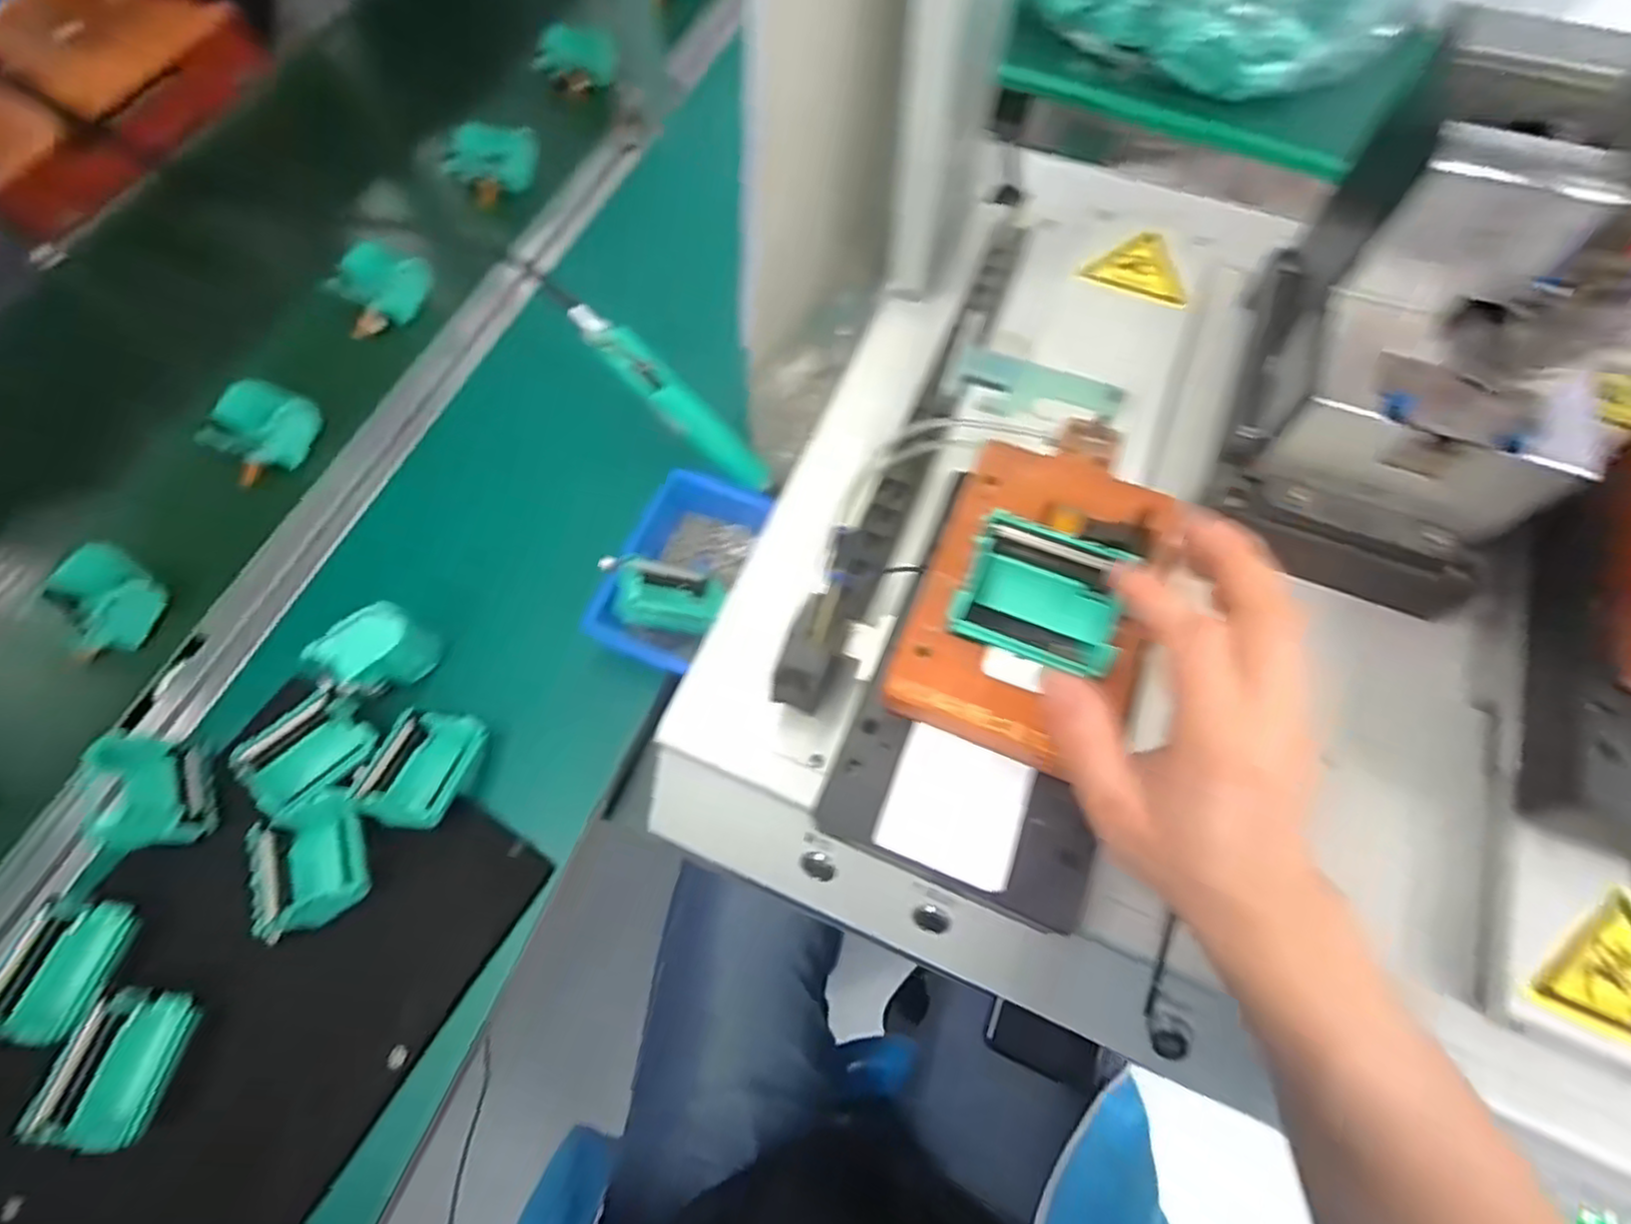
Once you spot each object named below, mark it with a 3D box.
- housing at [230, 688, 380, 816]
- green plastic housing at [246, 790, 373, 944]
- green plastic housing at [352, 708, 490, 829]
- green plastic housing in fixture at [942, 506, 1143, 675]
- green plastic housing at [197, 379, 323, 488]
[{"bbox_3d":[-0.337,0.091,0.468,0.060,0.029,0.070,41,73,16],"label":"housing"},{"bbox_3d":[-0.316,0.158,0.447,0.063,0.029,0.073,-18,68,-7],"label":"green plastic housing"},{"bbox_3d":[-0.264,0.103,0.473,0.058,0.033,0.075,15,68,7],"label":"green plastic housing"},{"bbox_3d":[0.101,-0.004,0.326,0.068,0.042,0.058,22,69,9],"label":"green plastic housing in fixture"},{"bbox_3d":[-0.465,-0.152,0.593,0.078,0.036,0.088,18,68,8],"label":"green plastic housing"}]

